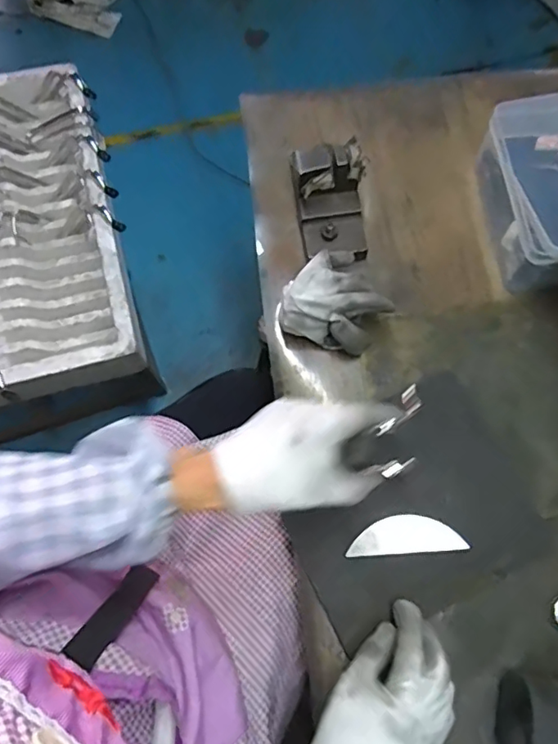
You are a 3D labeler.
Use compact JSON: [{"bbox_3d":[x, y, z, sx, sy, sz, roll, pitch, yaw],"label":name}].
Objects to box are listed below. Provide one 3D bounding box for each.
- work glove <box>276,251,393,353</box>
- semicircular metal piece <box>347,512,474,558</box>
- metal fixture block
[{"bbox_3d":[0.052,-0.063,0.522,0.099,0.065,0.070,16,72,4],"label":"work glove"},{"bbox_3d":[0.107,0.138,0.474,0.095,0.005,0.033,-4,66,2],"label":"semicircular metal piece"},{"bbox_3d":[0.052,-0.166,0.553,0.067,0.073,0.088,-9,72,-5],"label":"metal fixture block"}]

